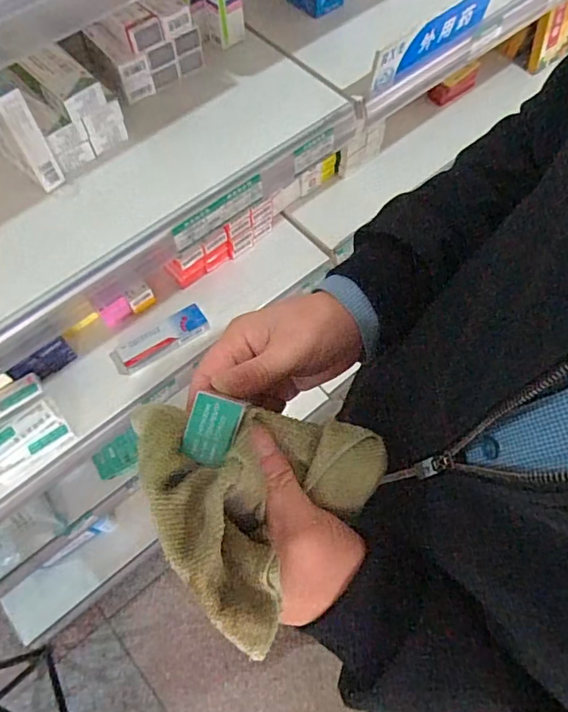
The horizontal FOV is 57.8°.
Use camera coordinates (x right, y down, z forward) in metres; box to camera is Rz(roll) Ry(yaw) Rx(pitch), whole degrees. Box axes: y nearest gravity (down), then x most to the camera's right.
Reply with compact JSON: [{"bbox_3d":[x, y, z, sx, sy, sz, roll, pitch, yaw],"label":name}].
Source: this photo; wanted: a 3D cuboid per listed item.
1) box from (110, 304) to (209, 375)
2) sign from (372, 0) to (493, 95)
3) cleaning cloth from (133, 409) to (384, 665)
[{"bbox_3d":[-0.189,-0.024,0.781,0.149,0.023,0.048,-29,70,-12],"label":"box"},{"bbox_3d":[0.181,-0.380,0.610,0.219,0.055,0.005,-40,73,-16],"label":"sign"},{"bbox_3d":[-0.017,0.057,0.259,0.107,0.071,0.120,35,70,16],"label":"cleaning cloth"}]

